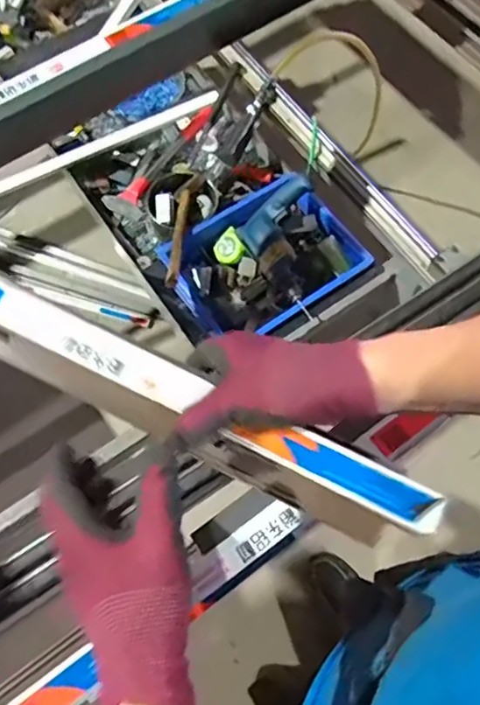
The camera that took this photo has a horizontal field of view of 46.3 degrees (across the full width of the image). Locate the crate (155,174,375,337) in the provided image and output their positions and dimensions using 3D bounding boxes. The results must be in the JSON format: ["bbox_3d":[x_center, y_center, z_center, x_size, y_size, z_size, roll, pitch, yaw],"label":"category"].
[{"bbox_3d":[0.045,-0.179,1.104,0.341,0.123,0.276,-35,72,-12],"label":"crate"}]

